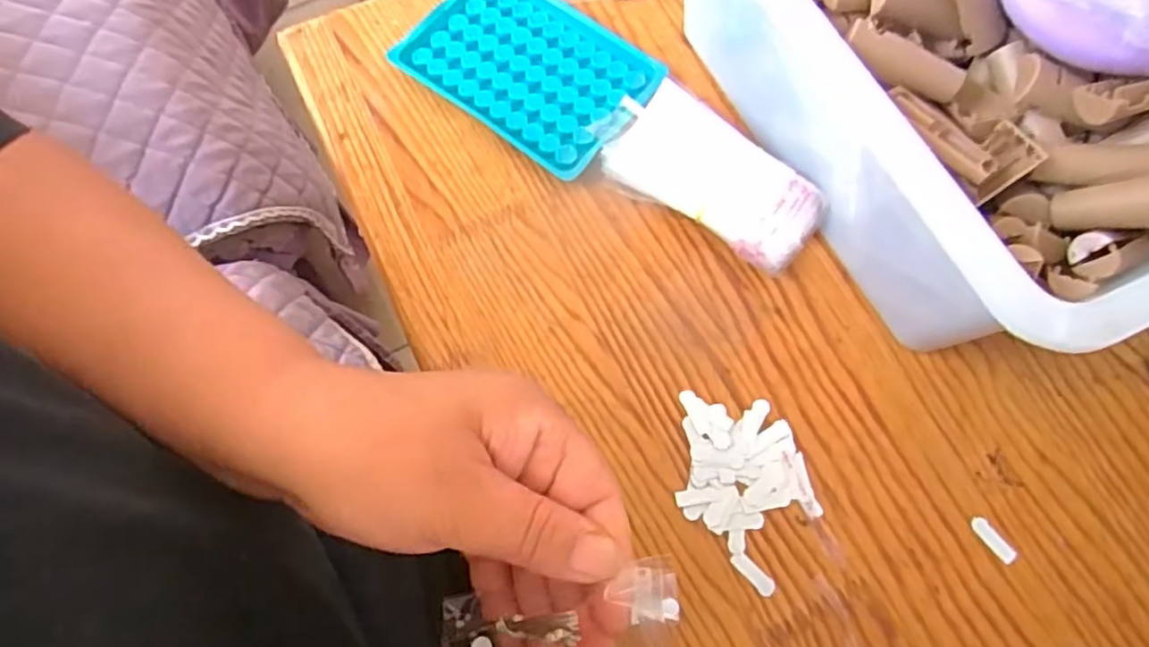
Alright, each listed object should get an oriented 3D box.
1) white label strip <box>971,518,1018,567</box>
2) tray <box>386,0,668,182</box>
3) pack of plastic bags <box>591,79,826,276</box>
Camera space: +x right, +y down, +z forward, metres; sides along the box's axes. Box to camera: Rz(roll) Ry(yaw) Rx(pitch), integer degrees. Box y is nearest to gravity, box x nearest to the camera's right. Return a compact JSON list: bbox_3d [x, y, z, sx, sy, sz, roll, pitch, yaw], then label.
[{"bbox_3d":[0.190,0.098,0.310,0.008,0.004,0.023,-33,73,-13],"label":"white label strip"},{"bbox_3d":[-0.027,-0.145,0.392,0.134,0.016,0.090,34,74,11],"label":"tray"},{"bbox_3d":[0.067,-0.077,0.360,0.122,0.031,0.054,40,75,13],"label":"pack of plastic bags"}]

